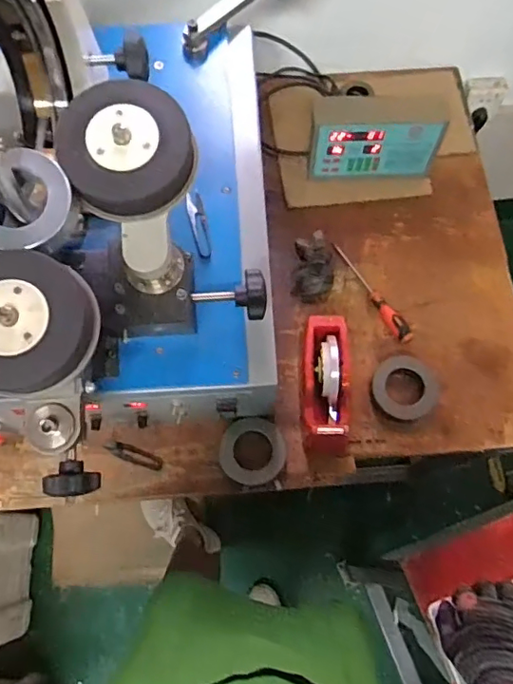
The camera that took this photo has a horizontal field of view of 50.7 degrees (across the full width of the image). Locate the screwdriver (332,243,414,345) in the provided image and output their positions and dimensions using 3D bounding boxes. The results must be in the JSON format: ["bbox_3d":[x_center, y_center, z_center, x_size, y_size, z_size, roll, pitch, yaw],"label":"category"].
[{"bbox_3d":[0.202,-0.087,0.942,0.025,0.023,0.212,-31,74,-11],"label":"screwdriver"}]

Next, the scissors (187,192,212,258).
[{"bbox_3d":[-0.080,-0.163,0.756,0.024,0.004,0.096,-10,79,-20],"label":"scissors"}]

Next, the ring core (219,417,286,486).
[{"bbox_3d":[-0.006,0.173,0.852,0.100,0.034,0.102,0,71,0],"label":"ring core"}]

